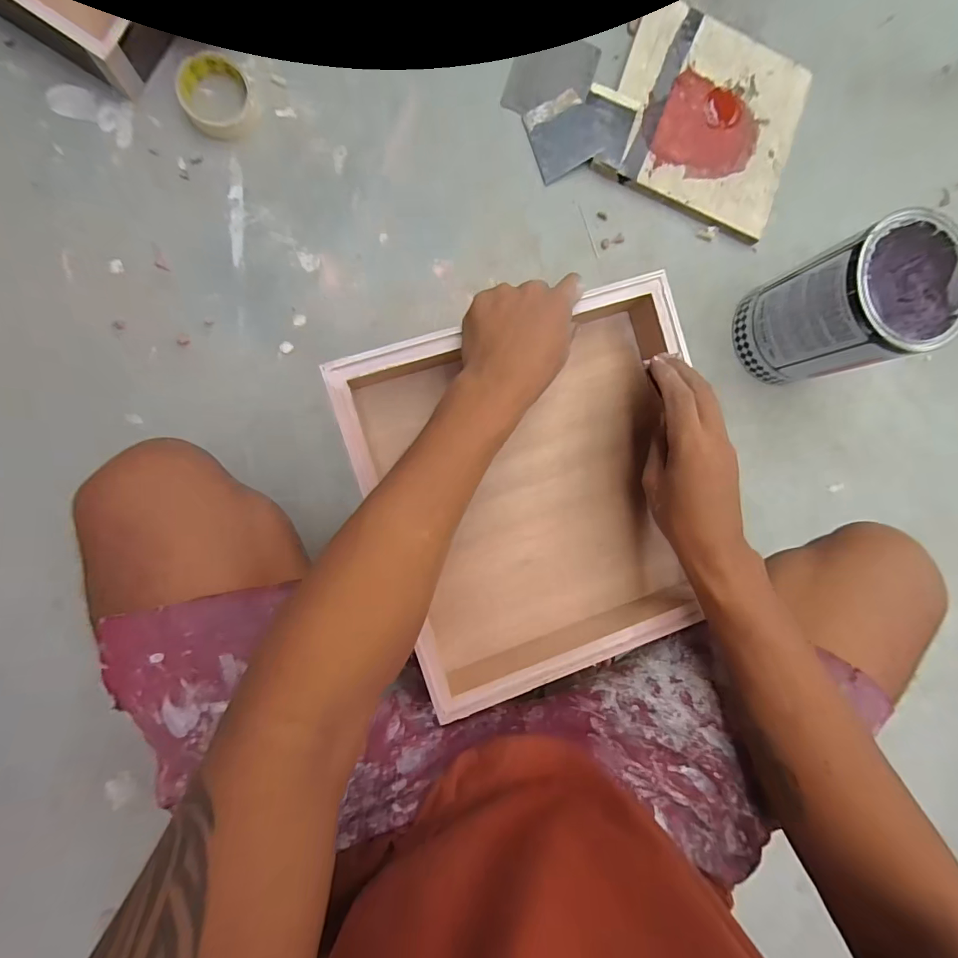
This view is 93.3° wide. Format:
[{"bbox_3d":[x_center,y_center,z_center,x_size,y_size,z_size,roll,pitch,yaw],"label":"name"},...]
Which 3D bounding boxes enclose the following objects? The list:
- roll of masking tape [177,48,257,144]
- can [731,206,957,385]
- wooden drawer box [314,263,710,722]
[{"bbox_3d":[-0.334,-0.487,0.574,0.085,0.018,0.098,-25,93,-8],"label":"roll of masking tape"},{"bbox_3d":[0.495,-0.227,0.617,0.161,0.203,0.152,0,90,-9],"label":"can"},{"bbox_3d":[0.064,0.014,0.419,0.304,0.069,0.314,-18,92,-8],"label":"wooden drawer box"}]

